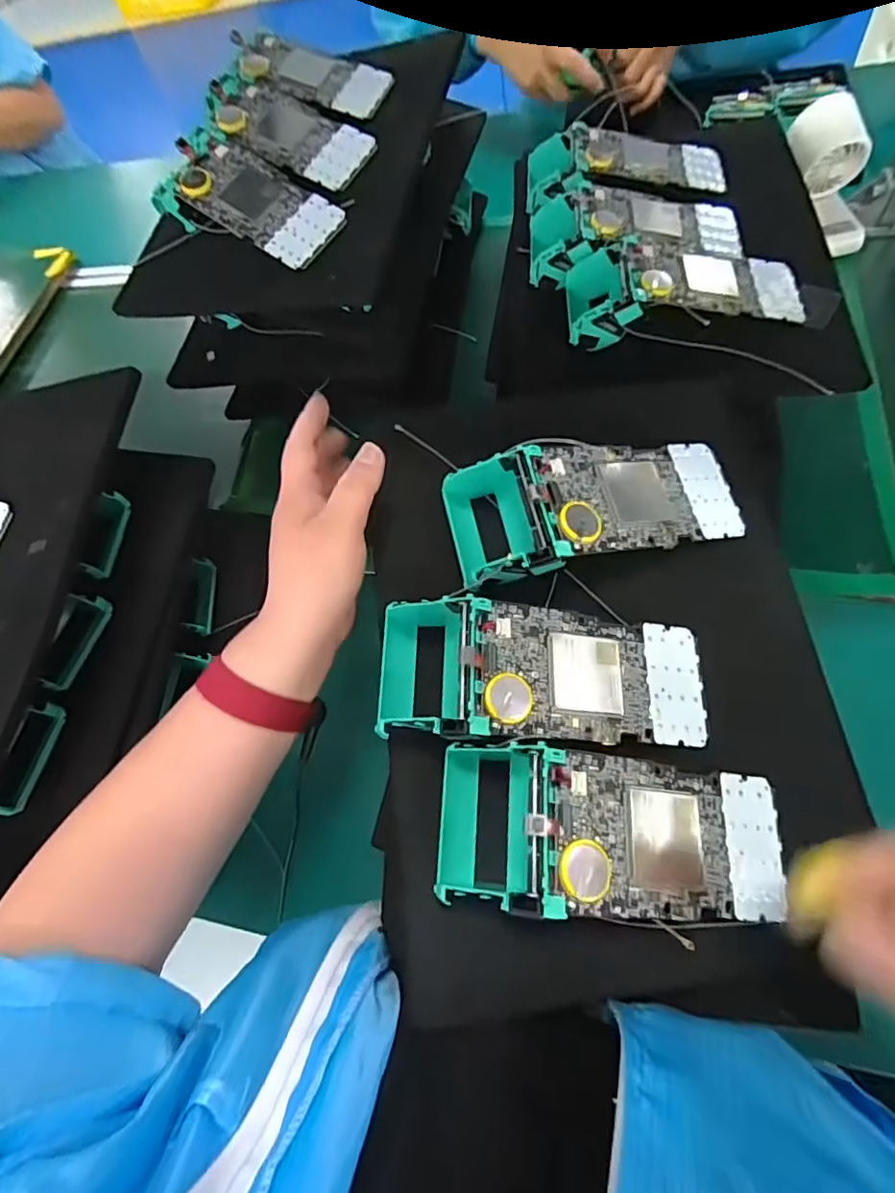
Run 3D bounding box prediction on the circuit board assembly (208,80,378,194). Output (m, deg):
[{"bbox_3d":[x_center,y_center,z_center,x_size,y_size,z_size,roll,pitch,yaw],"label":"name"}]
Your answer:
[{"bbox_3d":[-0.137,-0.392,0.471,0.144,0.012,0.070,28,68,3],"label":"circuit board assembly"}]

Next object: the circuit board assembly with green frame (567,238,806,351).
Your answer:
[{"bbox_3d":[0.181,-0.234,0.430,0.171,0.048,0.071,-2,65,11],"label":"circuit board assembly with green frame"}]

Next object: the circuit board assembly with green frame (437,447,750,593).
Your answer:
[{"bbox_3d":[0.089,-0.056,0.326,0.174,0.054,0.082,-10,64,-1],"label":"circuit board assembly with green frame"}]

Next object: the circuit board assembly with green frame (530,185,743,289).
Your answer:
[{"bbox_3d":[0.153,-0.300,0.460,0.167,0.045,0.084,0,65,12],"label":"circuit board assembly with green frame"}]

